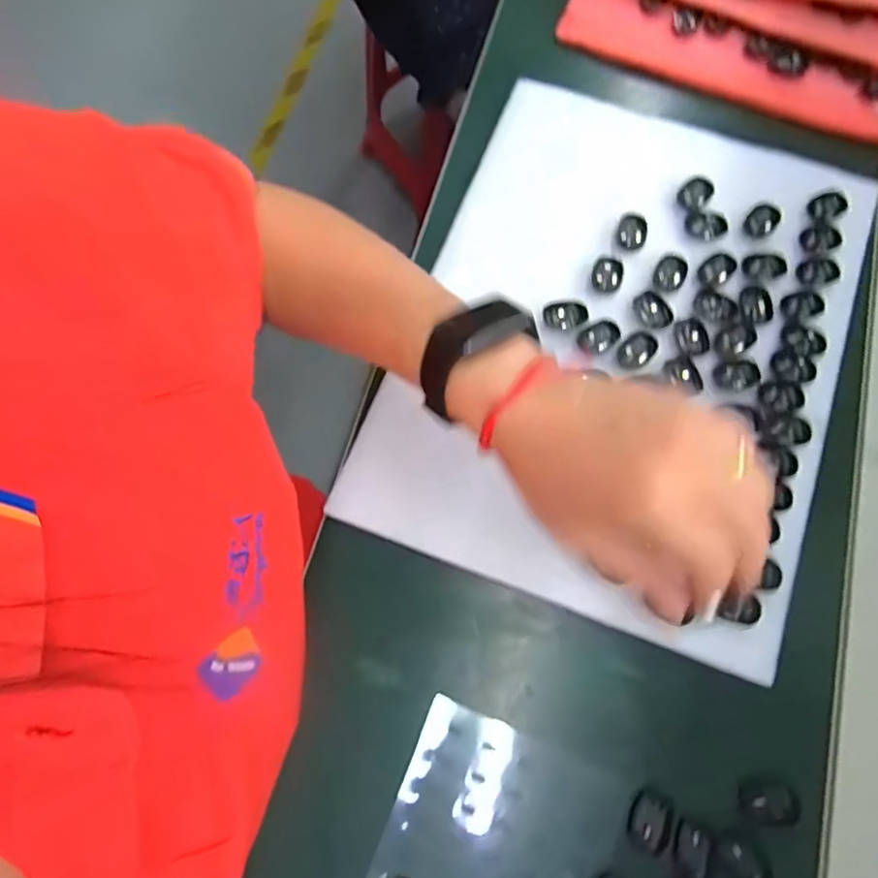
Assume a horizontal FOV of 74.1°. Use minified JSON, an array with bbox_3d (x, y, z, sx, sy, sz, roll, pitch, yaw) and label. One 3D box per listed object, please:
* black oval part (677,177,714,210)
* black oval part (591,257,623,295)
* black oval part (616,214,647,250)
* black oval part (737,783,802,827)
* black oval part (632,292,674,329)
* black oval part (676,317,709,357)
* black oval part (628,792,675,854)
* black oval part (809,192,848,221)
[{"bbox_3d":[0.172,-0.164,0.390,0.026,0.006,0.018,-39,78,-8],"label":"black oval part"},{"bbox_3d":[0.109,-0.106,0.374,0.018,0.006,0.023,21,77,7],"label":"black oval part"},{"bbox_3d":[0.126,-0.134,0.380,0.018,0.007,0.021,14,77,5],"label":"black oval part"},{"bbox_3d":[0.171,0.188,0.300,0.029,0.004,0.018,-3,76,1],"label":"black oval part"},{"bbox_3d":[0.135,-0.081,0.367,0.022,0.006,0.025,-30,77,-6],"label":"black oval part"},{"bbox_3d":[0.159,-0.064,0.362,0.020,0.006,0.025,-8,76,0],"label":"black oval part"},{"bbox_3d":[0.109,0.196,0.297,0.022,0.005,0.023,27,78,8],"label":"black oval part"},{"bbox_3d":[0.259,-0.155,0.386,0.026,0.004,0.019,-20,76,-3],"label":"black oval part"}]

